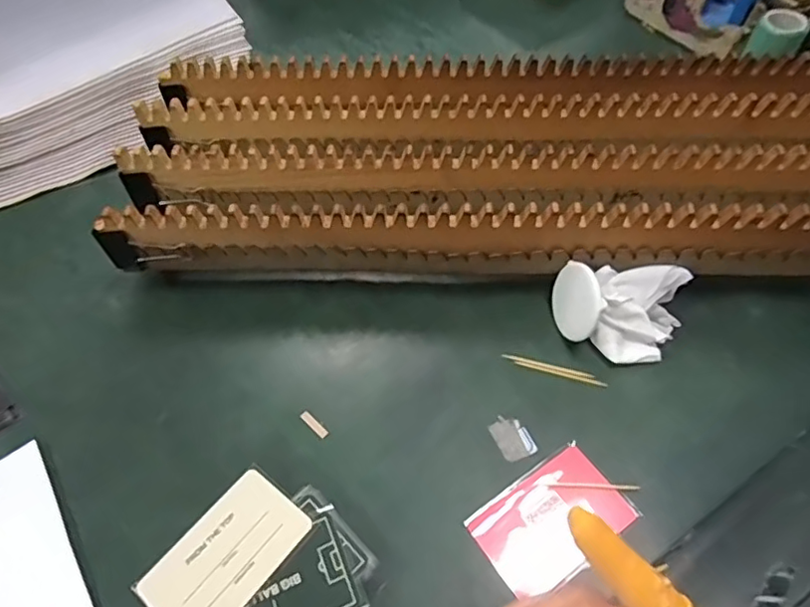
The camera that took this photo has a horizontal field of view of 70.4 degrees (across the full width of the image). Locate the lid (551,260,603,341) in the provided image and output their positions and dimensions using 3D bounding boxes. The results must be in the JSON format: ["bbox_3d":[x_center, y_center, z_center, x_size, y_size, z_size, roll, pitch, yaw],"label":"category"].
[{"bbox_3d":[0.117,-0.002,0.392,0.005,0.050,0.051,-1,57,-18],"label":"lid"}]

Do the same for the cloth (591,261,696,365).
[{"bbox_3d":[0.163,0.007,0.394,0.062,0.034,0.060,2,56,3],"label":"cloth"}]

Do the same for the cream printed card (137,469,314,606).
[{"bbox_3d":[-0.097,0.137,0.314,0.053,0.004,0.083,32,58,24],"label":"cream printed card"}]

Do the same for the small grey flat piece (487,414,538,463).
[{"bbox_3d":[0.069,0.085,0.365,0.022,0.004,0.029,-23,58,-13],"label":"small grey flat piece"}]

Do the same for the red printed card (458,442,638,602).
[{"bbox_3d":[0.086,0.126,0.336,0.087,0.004,0.056,-30,60,-17],"label":"red printed card"}]

